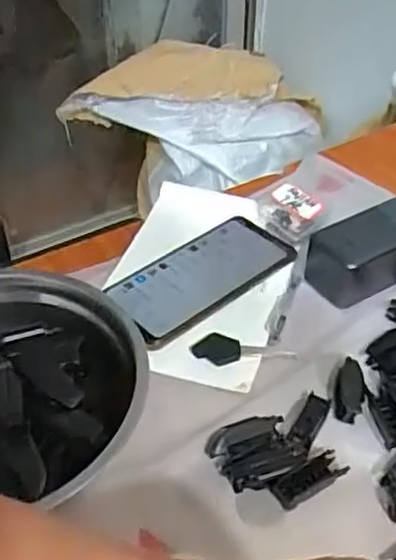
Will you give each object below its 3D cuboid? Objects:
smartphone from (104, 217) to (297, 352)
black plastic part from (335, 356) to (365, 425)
[{"bbox_3d":[0.007,-0.005,0.547,0.161,0.007,0.079,-28,52,-27],"label":"smartphone"},{"bbox_3d":[0.109,0.077,0.457,0.019,0.006,0.049,7,41,9],"label":"black plastic part"}]

